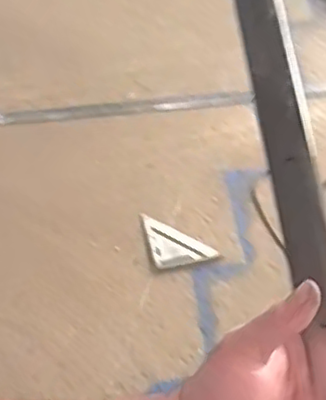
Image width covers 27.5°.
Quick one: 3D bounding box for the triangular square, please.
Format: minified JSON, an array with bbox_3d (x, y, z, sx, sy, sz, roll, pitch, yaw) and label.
[{"bbox_3d":[0.022,0.129,1.727,0.223,0.026,0.109,27,61,16],"label":"triangular square"}]

